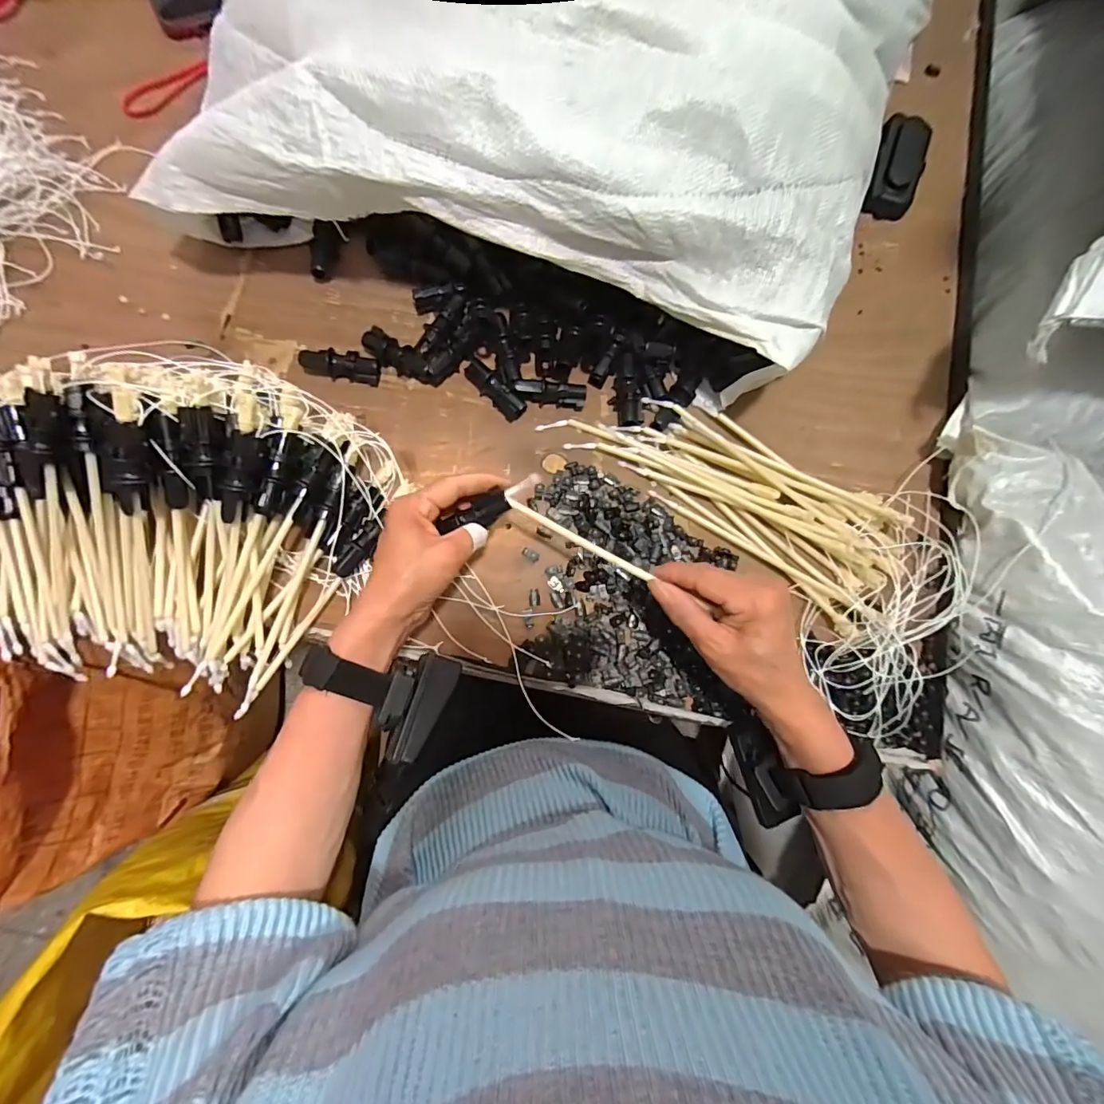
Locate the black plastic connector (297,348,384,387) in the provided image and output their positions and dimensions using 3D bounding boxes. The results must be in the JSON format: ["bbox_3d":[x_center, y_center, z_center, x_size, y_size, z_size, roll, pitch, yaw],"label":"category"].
[{"bbox_3d":[-0.189,-0.167,0.430,0.065,0.021,0.022,10,82,-2],"label":"black plastic connector"}]

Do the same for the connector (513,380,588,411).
[{"bbox_3d":[-0.001,-0.147,0.440,0.064,0.018,0.019,7,82,-3],"label":"connector"}]

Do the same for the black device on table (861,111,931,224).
[{"bbox_3d":[0.354,-0.396,0.492,0.049,0.021,0.102,16,82,-2],"label":"black device on table"}]

